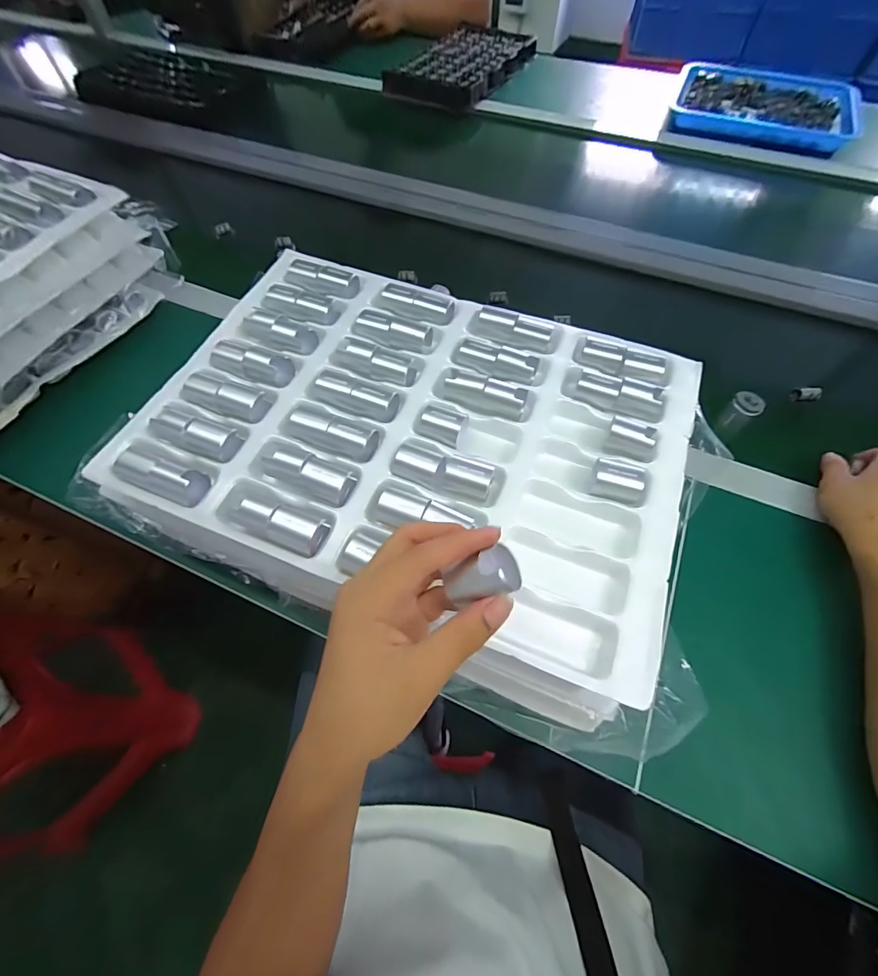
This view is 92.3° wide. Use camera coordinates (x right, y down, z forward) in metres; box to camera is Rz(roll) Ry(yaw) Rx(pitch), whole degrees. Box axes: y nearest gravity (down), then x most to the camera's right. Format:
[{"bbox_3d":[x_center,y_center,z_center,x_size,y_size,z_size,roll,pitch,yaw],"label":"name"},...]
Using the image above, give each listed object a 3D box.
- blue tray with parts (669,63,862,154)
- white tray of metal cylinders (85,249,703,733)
[{"bbox_3d":[0.647,-0.772,0.845,0.330,0.040,0.271,24,64,13],"label":"blue tray with parts"},{"bbox_3d":[-0.025,-0.048,0.376,0.452,0.055,0.326,20,64,11],"label":"white tray of metal cylinders"}]

